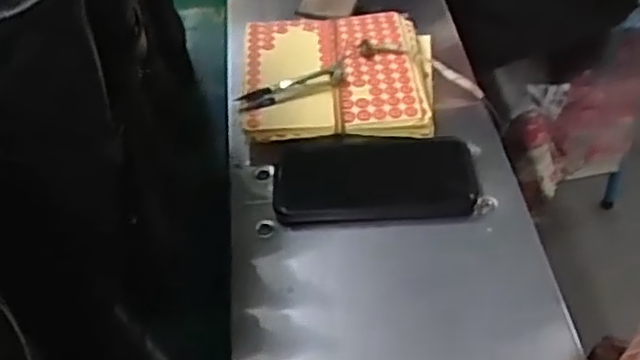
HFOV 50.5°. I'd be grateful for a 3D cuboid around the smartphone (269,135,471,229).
[{"bbox_3d":[0.046,-0.001,0.590,0.169,0.014,0.086,-4,47,-1],"label":"smartphone"}]

